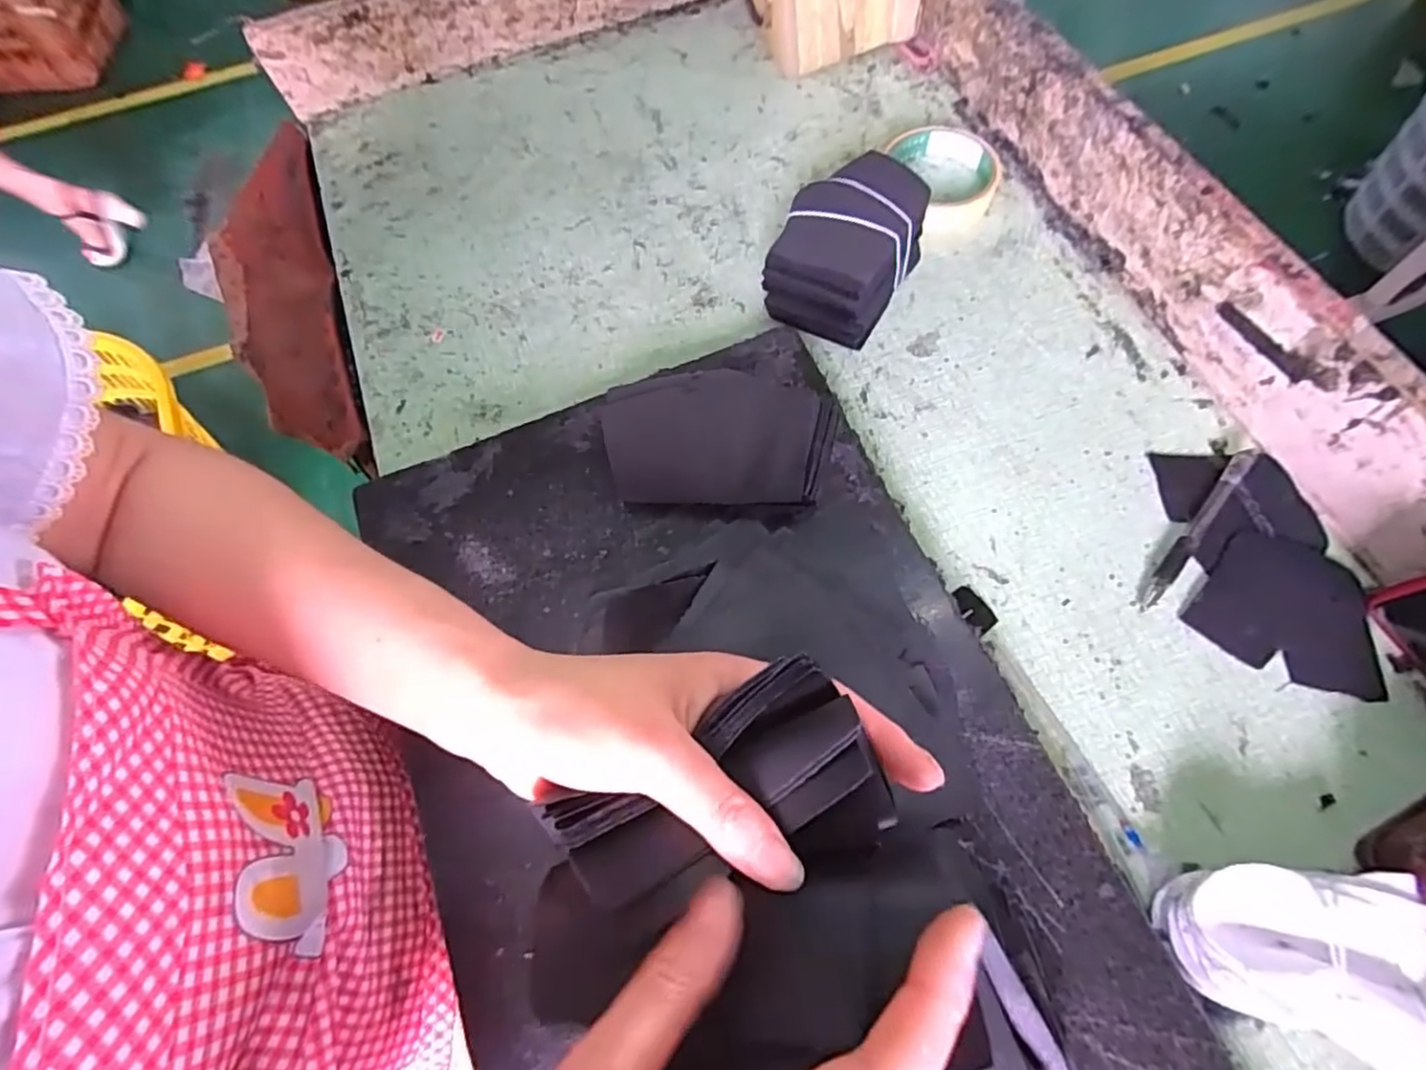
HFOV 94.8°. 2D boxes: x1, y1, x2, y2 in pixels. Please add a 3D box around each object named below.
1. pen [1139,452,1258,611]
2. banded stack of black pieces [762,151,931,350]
[{"bbox_3d":[0.280,-0.005,0.378,0.011,0.011,0.120,39,73,17],"label":"pen"},{"bbox_3d":[0.093,-0.200,0.454,0.082,0.052,0.130,28,70,14],"label":"banded stack of black pieces"}]

